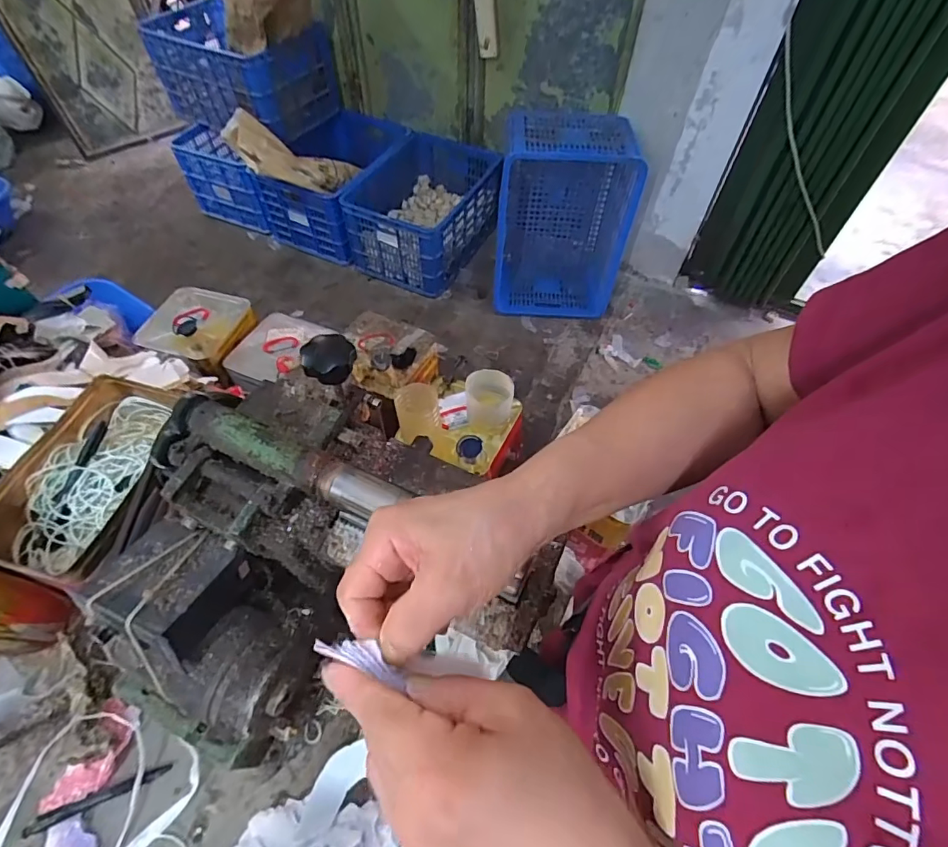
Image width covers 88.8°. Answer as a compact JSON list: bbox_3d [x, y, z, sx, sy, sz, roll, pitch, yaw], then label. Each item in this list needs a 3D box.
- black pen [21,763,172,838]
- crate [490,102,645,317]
[{"bbox_3d":[-0.369,0.367,0.473,0.131,0.012,0.011,-18,58,-14],"label":"black pen"},{"bbox_3d":[0.343,-0.745,1.746,0.476,0.610,0.377,7,56,3],"label":"crate"}]

